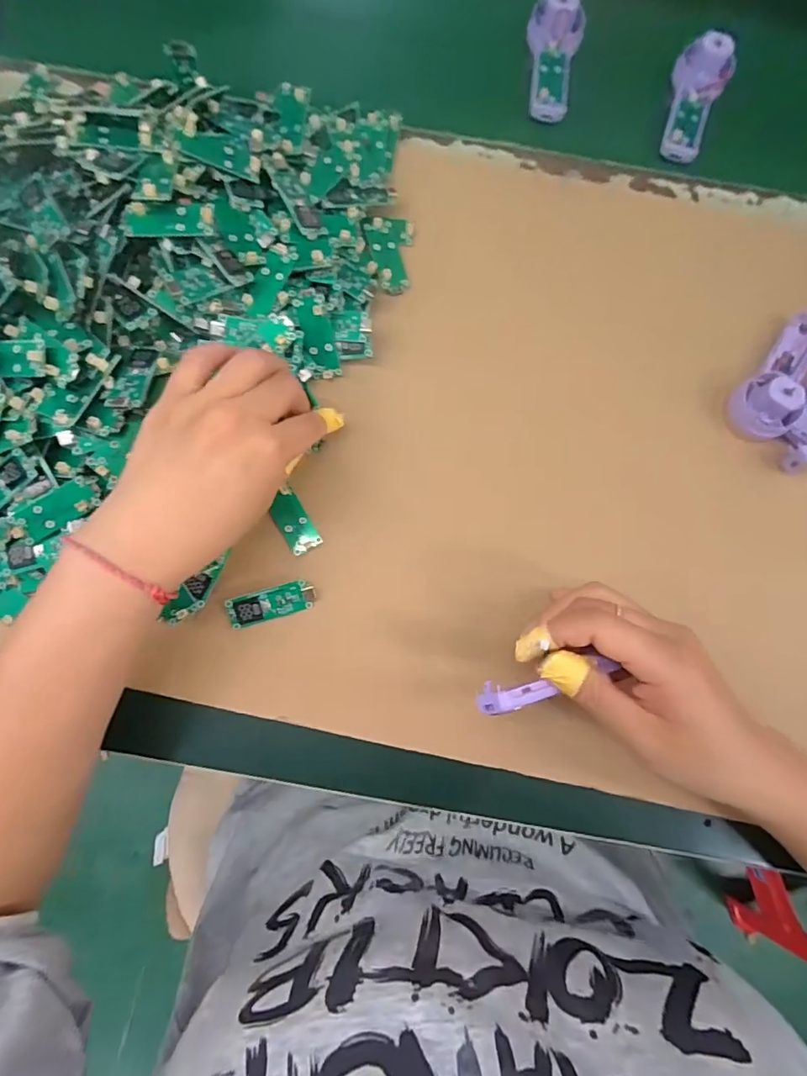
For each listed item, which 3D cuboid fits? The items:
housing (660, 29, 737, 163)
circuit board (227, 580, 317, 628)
[{"bbox_3d":[0.215,-0.320,0.363,0.036,0.023,0.087,15,80,1],"label":"housing"},{"bbox_3d":[-0.078,0.039,0.297,0.050,0.006,0.017,-15,81,-4],"label":"circuit board"}]

